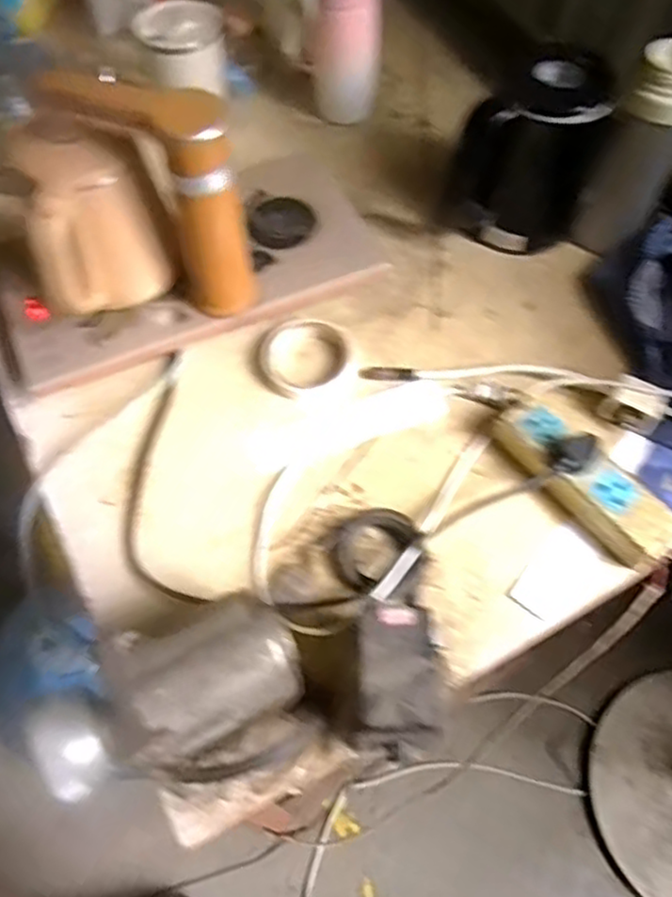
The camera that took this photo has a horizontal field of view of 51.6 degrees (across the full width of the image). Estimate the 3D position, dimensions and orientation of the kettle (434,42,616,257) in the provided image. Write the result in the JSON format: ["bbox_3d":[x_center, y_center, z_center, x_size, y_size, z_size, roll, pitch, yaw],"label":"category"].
[{"bbox_3d":[0.192,-0.290,0.712,0.126,0.178,0.118,18,61,7],"label":"kettle"}]

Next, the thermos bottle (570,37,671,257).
[{"bbox_3d":[0.295,-0.282,0.676,0.067,0.189,0.063,32,63,14],"label":"thermos bottle"}]

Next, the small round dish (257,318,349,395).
[{"bbox_3d":[-0.033,-0.091,0.696,0.089,0.022,0.082,-10,63,-4],"label":"small round dish"}]

